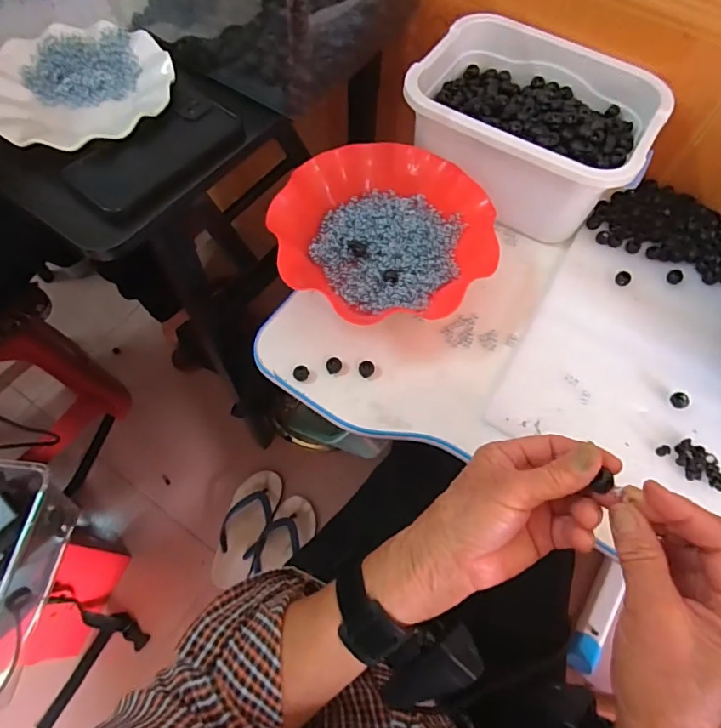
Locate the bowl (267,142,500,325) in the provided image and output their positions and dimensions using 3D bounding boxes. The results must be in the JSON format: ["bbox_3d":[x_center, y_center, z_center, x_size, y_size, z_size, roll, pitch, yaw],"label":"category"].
[{"bbox_3d":[0.024,-0.131,0.511,0.210,0.067,0.212,1,64,-2],"label":"bowl"}]

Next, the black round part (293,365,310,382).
[{"bbox_3d":[-0.059,0.009,0.474,0.015,0.007,0.015,1,64,-2],"label":"black round part"}]

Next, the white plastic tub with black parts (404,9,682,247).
[{"bbox_3d":[0.186,-0.264,0.547,0.258,0.113,0.183,20,65,7],"label":"white plastic tub with black parts"}]

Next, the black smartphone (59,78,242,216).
[{"bbox_3d":[-0.192,-0.203,0.460,0.081,0.014,0.160,39,67,-2],"label":"black smartphone"}]

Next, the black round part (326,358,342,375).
[{"bbox_3d":[-0.026,0.001,0.479,0.015,0.007,0.014,1,64,-2],"label":"black round part"}]

